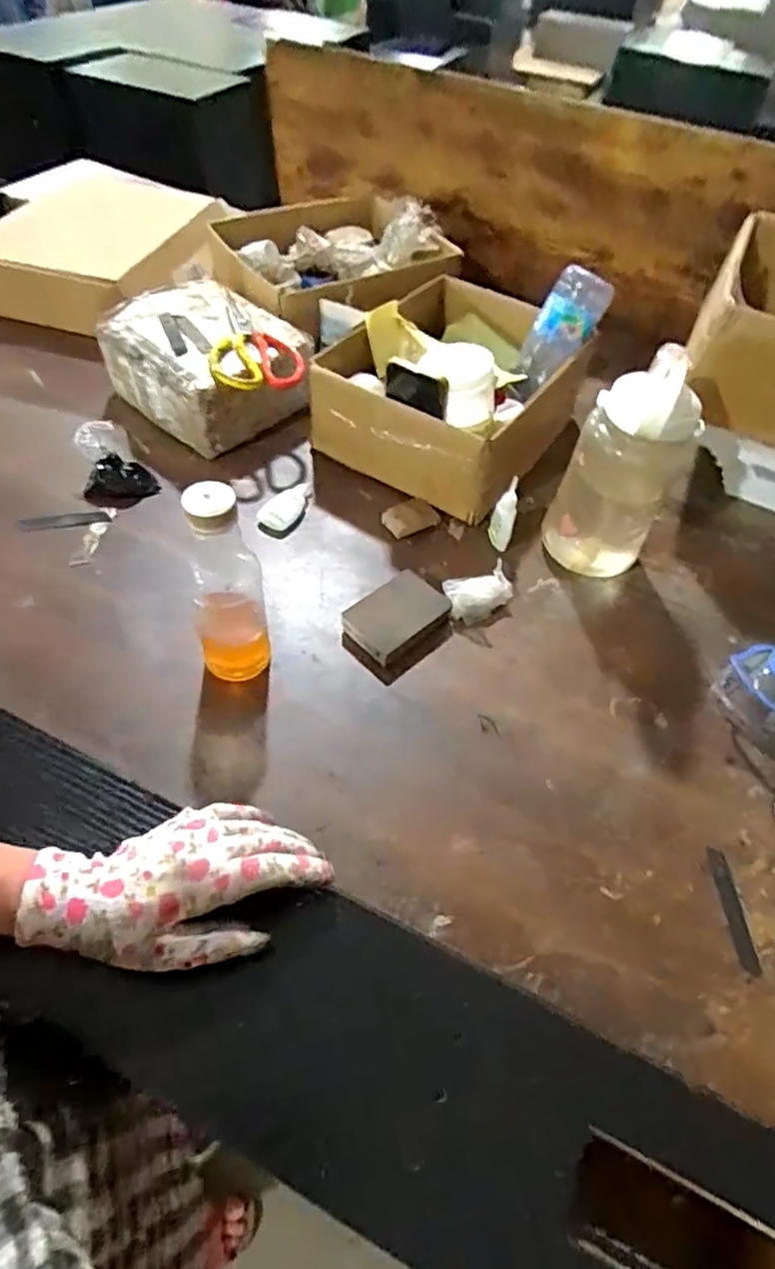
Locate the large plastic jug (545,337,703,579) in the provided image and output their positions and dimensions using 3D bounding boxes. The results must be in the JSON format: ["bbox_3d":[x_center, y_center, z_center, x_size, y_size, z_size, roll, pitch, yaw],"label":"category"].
[{"bbox_3d":[0.238,-0.165,0.655,0.113,0.251,0.104,24,55,13],"label":"large plastic jug"}]

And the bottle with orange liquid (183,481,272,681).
[{"bbox_3d":[-0.141,-0.039,0.549,0.065,0.209,0.053,-9,54,-11],"label":"bottle with orange liquid"}]

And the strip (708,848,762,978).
[{"bbox_3d":[0.290,0.230,0.521,0.016,0.004,0.097,2,53,-4],"label":"strip"}]

